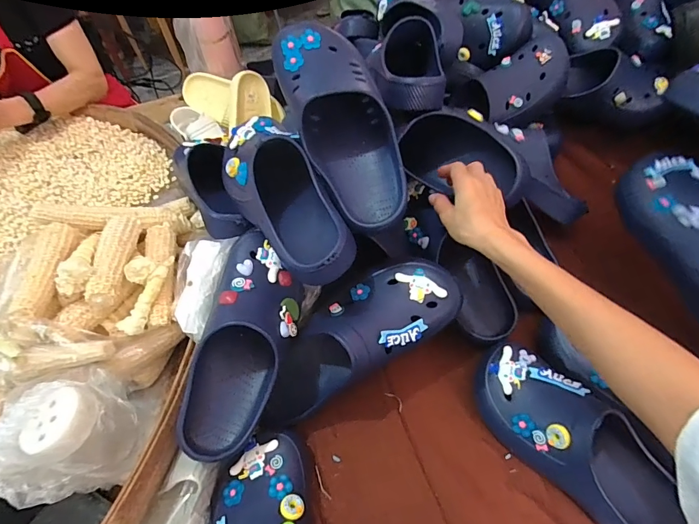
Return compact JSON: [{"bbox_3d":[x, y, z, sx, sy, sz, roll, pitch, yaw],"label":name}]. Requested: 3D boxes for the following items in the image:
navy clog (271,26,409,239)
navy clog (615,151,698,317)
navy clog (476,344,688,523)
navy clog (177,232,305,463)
[{"bbox_3d":[-0.008,-0.165,0.482,0.108,0.079,0.266,-21,83,-13],"label":"navy clog"},{"bbox_3d":[0.462,-0.034,0.511,0.091,0.087,0.267,-15,55,-5],"label":"navy clog"},{"bbox_3d":[0.255,0.199,0.439,0.100,0.092,0.249,-39,60,-20],"label":"navy clog"},{"bbox_3d":[-0.120,0.090,0.453,0.100,0.078,0.249,12,78,11],"label":"navy clog"}]

